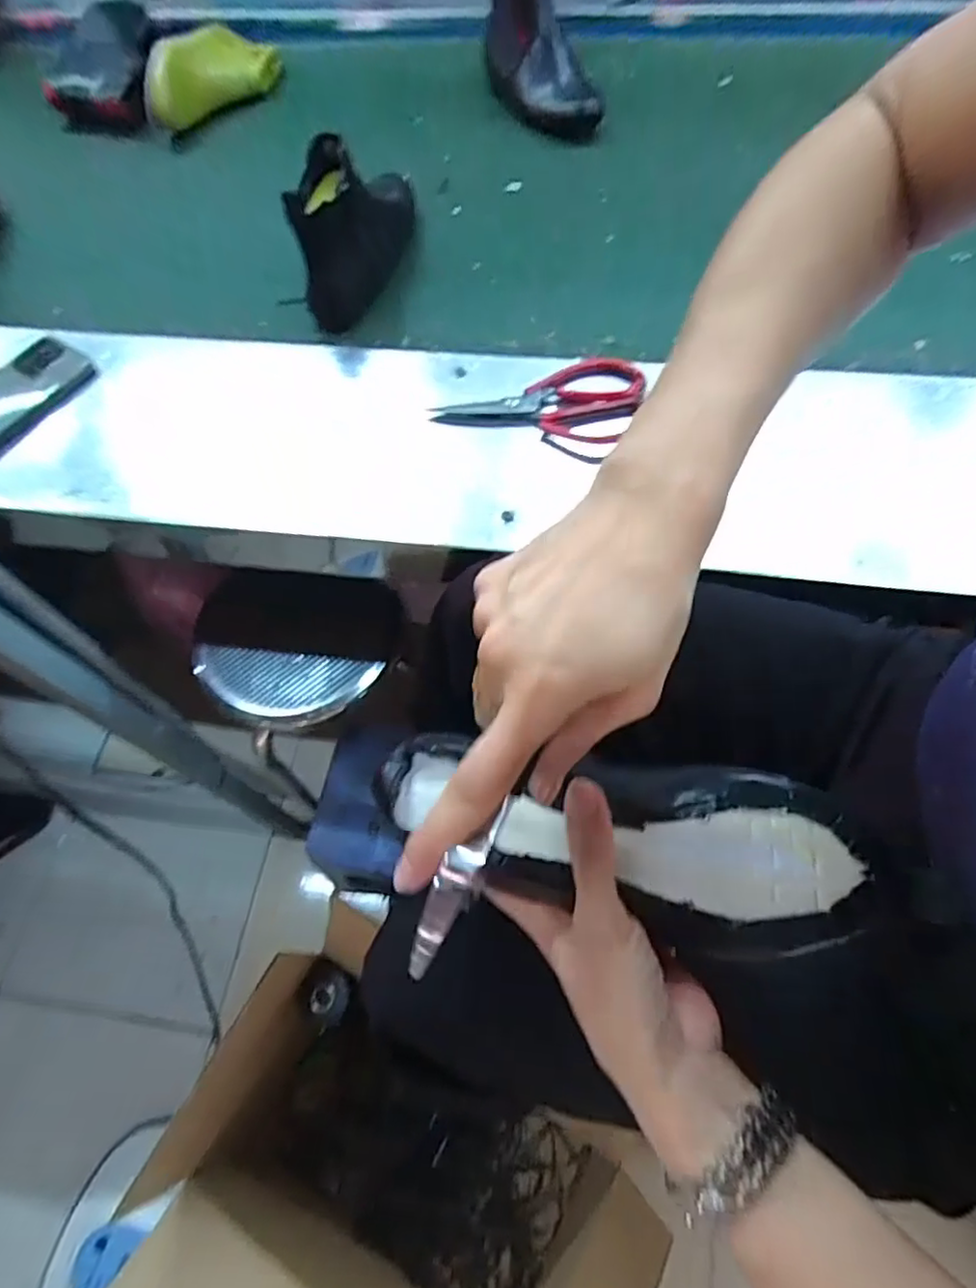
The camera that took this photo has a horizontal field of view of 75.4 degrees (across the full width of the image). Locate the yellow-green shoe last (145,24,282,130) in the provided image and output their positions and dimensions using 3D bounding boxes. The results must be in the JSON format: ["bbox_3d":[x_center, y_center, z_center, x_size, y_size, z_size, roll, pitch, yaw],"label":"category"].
[{"bbox_3d":[-0.384,-0.797,0.885,0.199,0.106,0.054,-20,65,-8],"label":"yellow-green shoe last"}]

